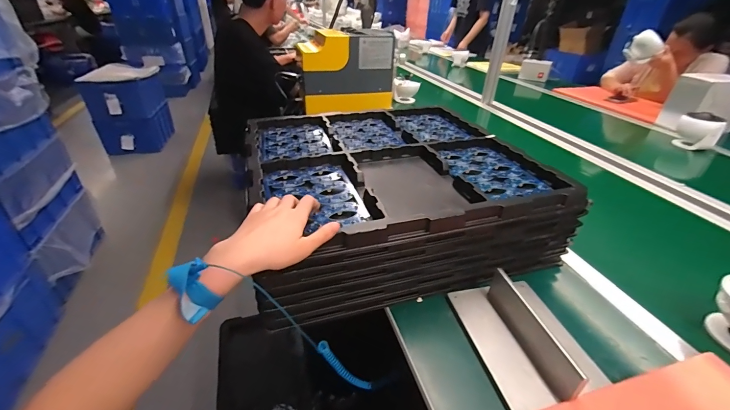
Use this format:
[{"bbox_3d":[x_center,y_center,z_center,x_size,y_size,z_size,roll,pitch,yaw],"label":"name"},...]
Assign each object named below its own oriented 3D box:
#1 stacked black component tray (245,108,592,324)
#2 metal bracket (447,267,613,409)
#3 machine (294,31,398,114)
[{"bbox_3d":[0.047,-0.051,0.684,0.503,0.141,0.503,-8,34,-14],"label":"stacked black component tray"},{"bbox_3d":[0.220,0.169,0.449,0.141,0.063,0.190,-5,34,-10],"label":"metal bracket"},{"bbox_3d":[-0.068,-0.490,1.207,0.335,0.250,0.168,-8,35,-15],"label":"machine"}]

